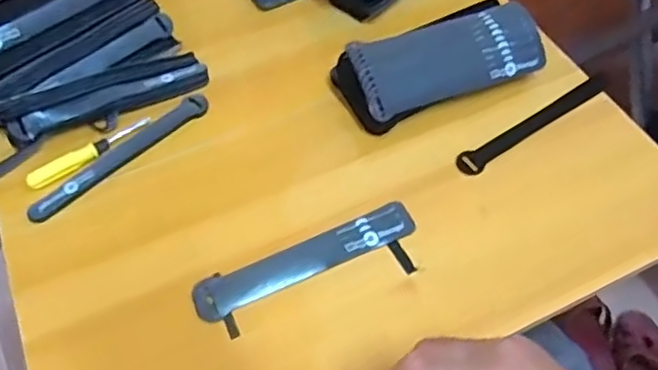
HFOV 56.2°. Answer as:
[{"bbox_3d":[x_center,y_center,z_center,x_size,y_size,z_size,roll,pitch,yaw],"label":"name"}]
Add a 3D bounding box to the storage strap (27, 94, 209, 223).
[{"bbox_3d":[-0.200,-0.028,0.601,0.026,0.011,0.196,38,64,24],"label":"storage strap"}]

